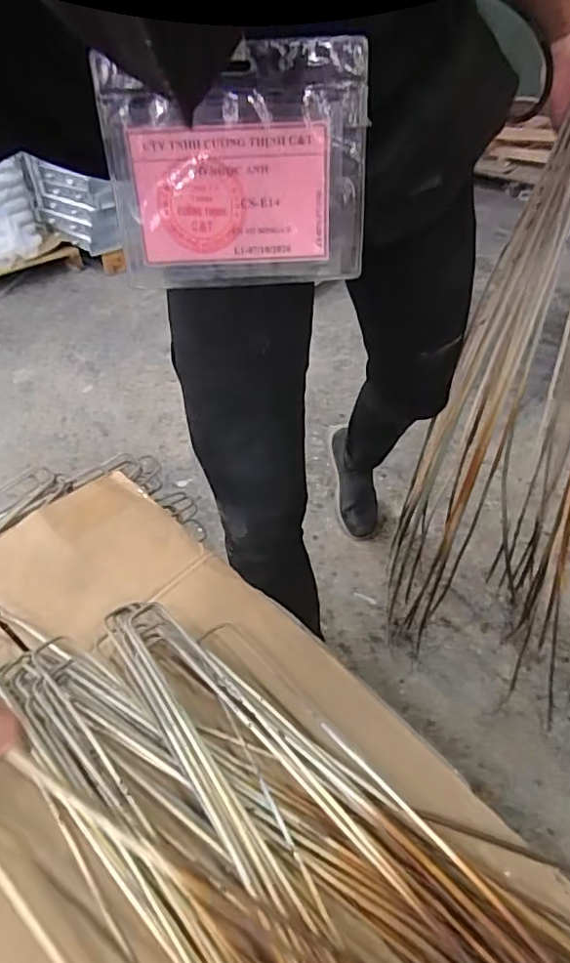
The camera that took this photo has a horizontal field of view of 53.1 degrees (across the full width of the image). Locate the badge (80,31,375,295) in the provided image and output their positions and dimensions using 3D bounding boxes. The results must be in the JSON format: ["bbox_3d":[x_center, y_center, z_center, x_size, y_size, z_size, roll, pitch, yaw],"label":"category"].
[{"bbox_3d":[-0.019,-0.123,0.229,0.101,0.084,0.004,-2,32,0],"label":"badge"}]

